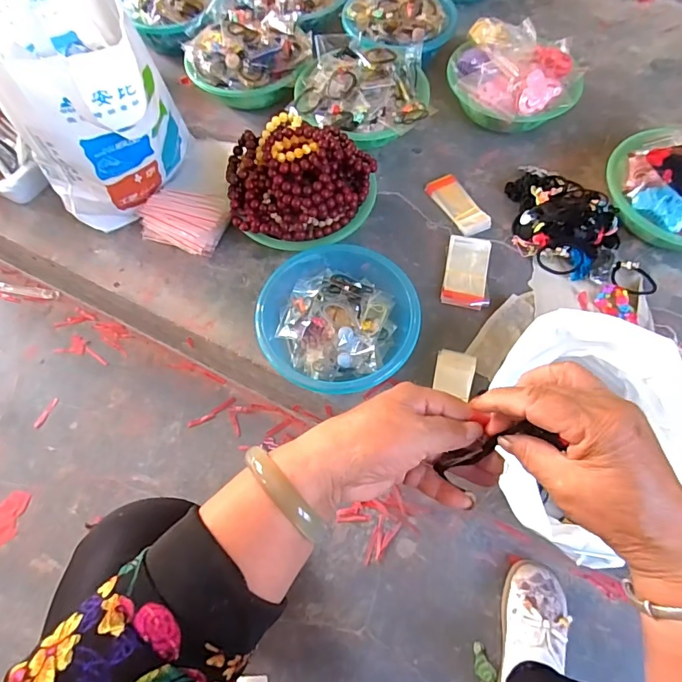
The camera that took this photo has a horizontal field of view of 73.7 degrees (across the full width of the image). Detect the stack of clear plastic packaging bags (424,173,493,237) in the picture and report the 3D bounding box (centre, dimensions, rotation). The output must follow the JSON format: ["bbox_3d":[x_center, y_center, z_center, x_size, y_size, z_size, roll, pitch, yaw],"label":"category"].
[{"bbox_3d":[0.204,-0.237,0.794,0.058,0.019,0.131,-26,67,-11],"label":"stack of clear plastic packaging bags"}]

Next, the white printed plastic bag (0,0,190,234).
[{"bbox_3d":[-0.371,-0.346,0.689,0.209,0.308,0.234,-10,65,-4],"label":"white printed plastic bag"}]

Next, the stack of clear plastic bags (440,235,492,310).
[{"bbox_3d":[0.202,-0.110,0.730,0.070,0.019,0.124,8,66,5],"label":"stack of clear plastic bags"}]

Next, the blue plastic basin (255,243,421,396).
[{"bbox_3d":[-0.008,-0.034,0.668,0.223,0.082,0.230,-12,66,-5],"label":"blue plastic basin"}]

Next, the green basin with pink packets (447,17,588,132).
[{"bbox_3d":[0.321,-0.486,0.852,0.231,0.111,0.219,0,65,1],"label":"green basin with pink packets"}]

